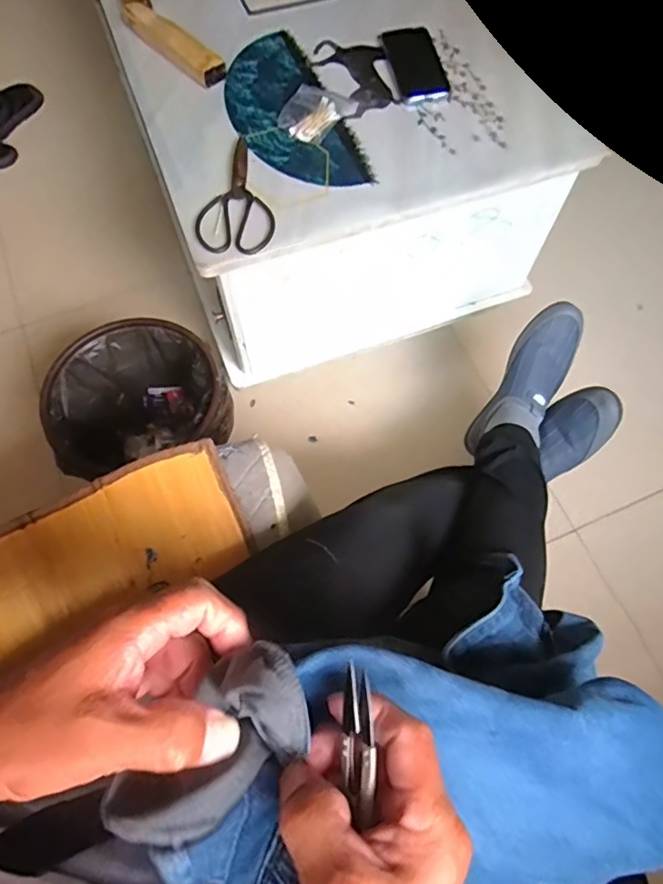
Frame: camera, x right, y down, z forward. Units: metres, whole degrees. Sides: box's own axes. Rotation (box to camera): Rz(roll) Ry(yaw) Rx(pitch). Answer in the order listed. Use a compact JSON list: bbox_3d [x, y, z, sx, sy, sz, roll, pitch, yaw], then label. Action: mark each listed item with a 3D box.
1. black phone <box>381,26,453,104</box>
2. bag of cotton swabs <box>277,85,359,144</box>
[{"bbox_3d":[0.129,-0.578,0.819,0.079,0.007,0.171,-10,66,-5],"label":"black phone"},{"bbox_3d":[-0.023,-0.472,0.769,0.080,0.018,0.108,35,70,14],"label":"bag of cotton swabs"}]

